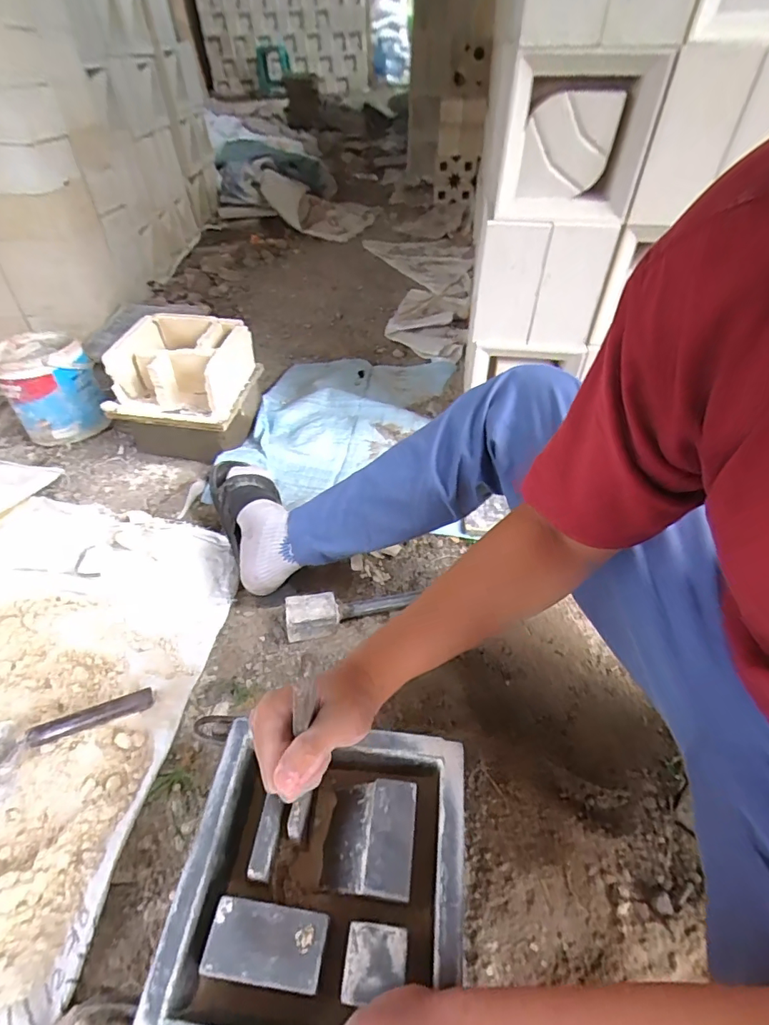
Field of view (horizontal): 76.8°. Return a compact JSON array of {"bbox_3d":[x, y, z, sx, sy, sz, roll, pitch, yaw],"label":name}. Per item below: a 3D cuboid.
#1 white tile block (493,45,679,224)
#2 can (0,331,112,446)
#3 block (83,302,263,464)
[{"bbox_3d":[0.284,-0.550,0.726,0.210,0.194,0.048,6,43,9],"label":"white tile block"},{"bbox_3d":[-0.724,-0.273,1.062,0.175,0.182,0.178,-31,52,-28],"label":"can"},{"bbox_3d":[-0.416,-0.263,1.016,0.248,0.213,0.235,5,45,3],"label":"block"}]

